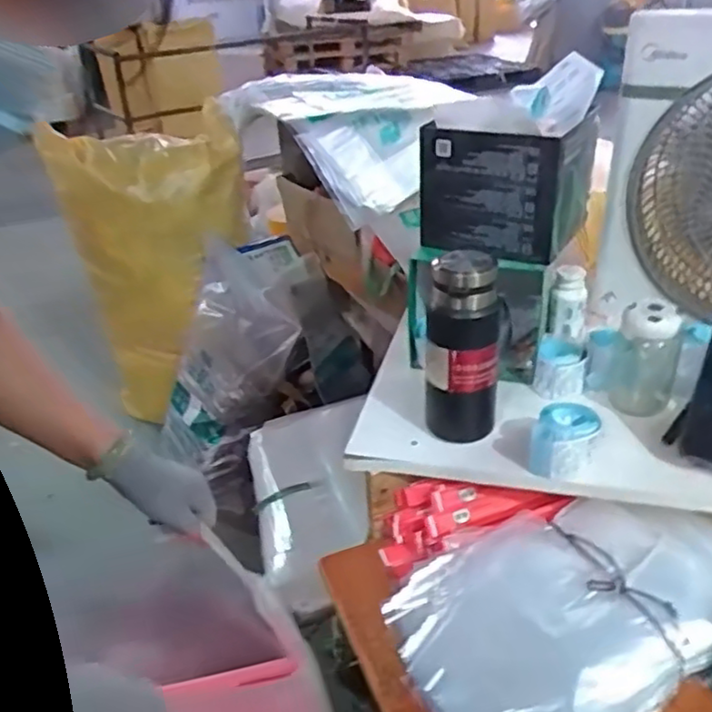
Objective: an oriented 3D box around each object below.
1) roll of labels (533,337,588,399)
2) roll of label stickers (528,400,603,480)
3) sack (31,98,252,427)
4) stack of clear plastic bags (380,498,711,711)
[{"bbox_3d":[0.262,0.017,0.870,0.063,0.047,0.068,-2,31,1],"label":"roll of labels"},{"bbox_3d":[0.229,0.093,0.741,0.067,0.053,0.076,12,34,23],"label":"roll of label stickers"},{"bbox_3d":[-0.475,-0.221,1.764,0.395,0.680,0.342,-25,37,-31],"label":"sack"},{"bbox_3d":[0.227,0.246,0.687,0.375,0.048,0.245,-27,39,-17],"label":"stack of clear plastic bags"}]

